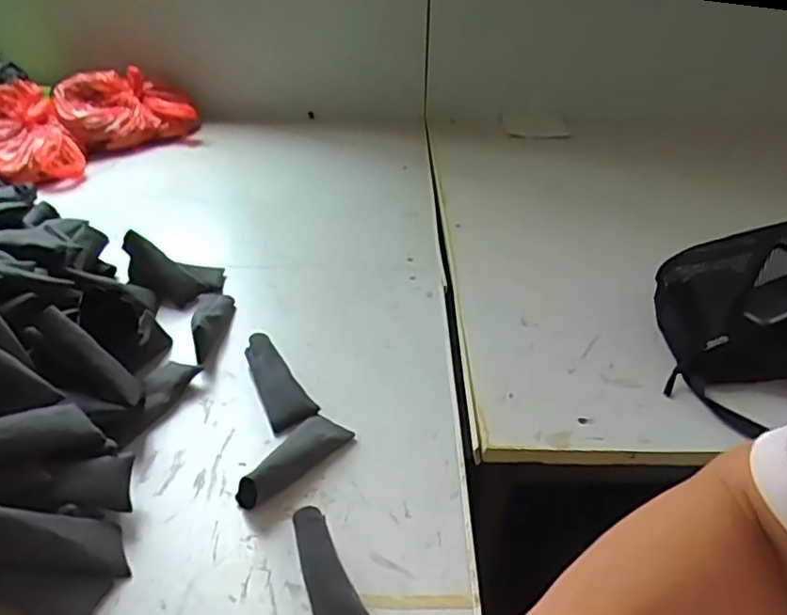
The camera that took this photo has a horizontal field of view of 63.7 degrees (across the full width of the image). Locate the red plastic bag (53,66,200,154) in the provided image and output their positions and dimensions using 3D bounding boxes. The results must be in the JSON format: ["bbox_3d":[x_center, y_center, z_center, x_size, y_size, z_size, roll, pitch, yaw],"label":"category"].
[{"bbox_3d":[-0.443,-0.333,1.046,0.198,0.086,0.132,-19,40,-27],"label":"red plastic bag"}]

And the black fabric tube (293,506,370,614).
[{"bbox_3d":[-0.041,0.181,0.413,0.038,0.030,0.102,-14,38,-21],"label":"black fabric tube"}]

